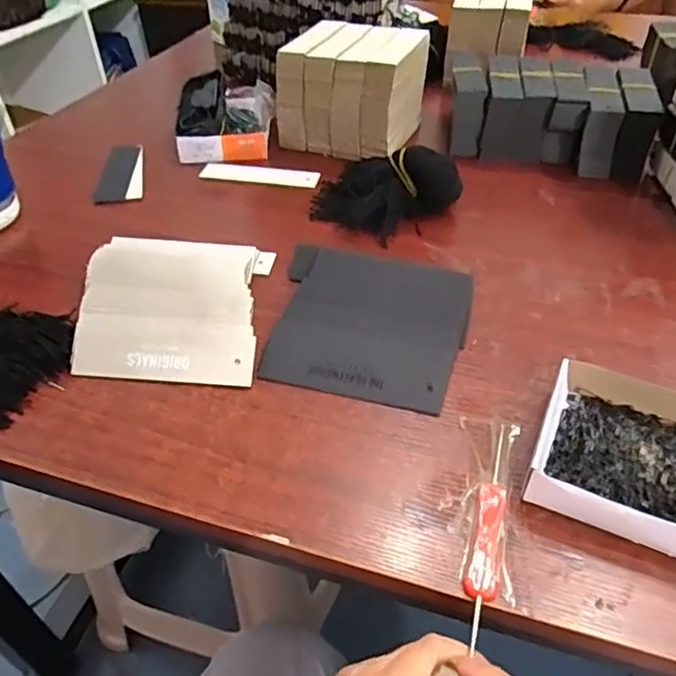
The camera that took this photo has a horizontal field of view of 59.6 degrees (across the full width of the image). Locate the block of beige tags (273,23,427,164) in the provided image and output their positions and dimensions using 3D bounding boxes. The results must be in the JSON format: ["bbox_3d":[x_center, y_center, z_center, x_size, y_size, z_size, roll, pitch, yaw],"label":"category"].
[{"bbox_3d":[0.018,-0.285,0.674,0.140,0.104,0.127,15,45,16],"label":"block of beige tags"}]

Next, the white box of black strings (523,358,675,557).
[{"bbox_3d":[0.172,0.062,0.340,0.103,0.026,0.113,16,45,18],"label":"white box of black strings"}]

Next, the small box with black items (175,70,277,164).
[{"bbox_3d":[-0.126,-0.251,0.675,0.105,0.063,0.119,-3,42,-2],"label":"small box with black items"}]

